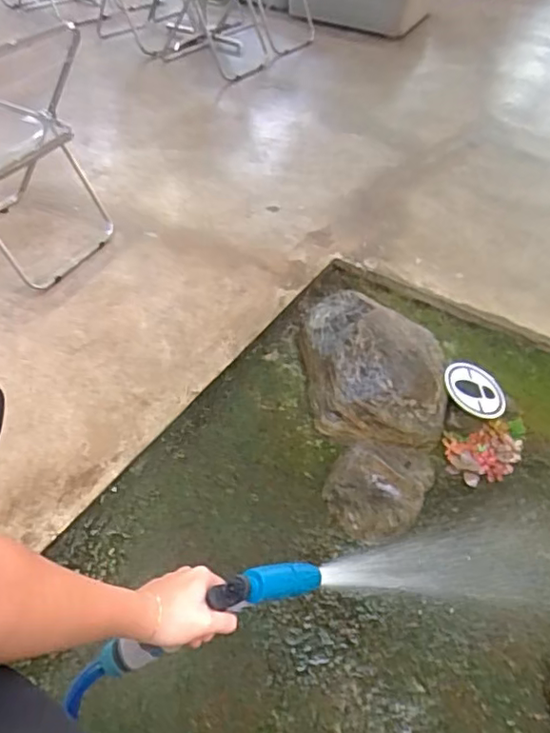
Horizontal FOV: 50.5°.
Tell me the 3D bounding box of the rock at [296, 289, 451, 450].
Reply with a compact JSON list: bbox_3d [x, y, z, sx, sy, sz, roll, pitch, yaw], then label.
[{"bbox_3d":[0.280,-0.030,1.680,0.367,0.169,0.567,-2,47,-6],"label":"rock"}]

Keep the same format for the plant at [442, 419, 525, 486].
[{"bbox_3d":[0.558,0.224,1.523,0.229,0.052,0.152,-5,47,-9],"label":"plant"}]

